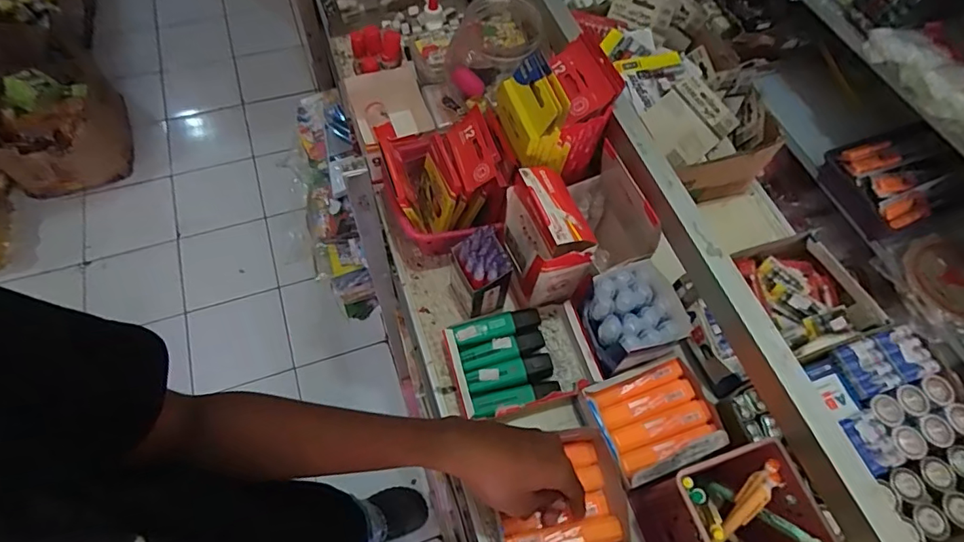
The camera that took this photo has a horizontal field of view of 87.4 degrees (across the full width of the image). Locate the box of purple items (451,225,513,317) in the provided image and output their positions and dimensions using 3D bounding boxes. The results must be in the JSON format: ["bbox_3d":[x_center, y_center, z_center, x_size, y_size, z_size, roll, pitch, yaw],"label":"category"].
[{"bbox_3d":[0.002,0.001,0.561,0.051,0.090,0.061,-20,65,-14],"label":"box of purple items"}]

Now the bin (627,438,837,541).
[{"bbox_3d":[0.211,0.217,0.438,0.100,0.131,0.097,-13,63,-10],"label":"bin"}]

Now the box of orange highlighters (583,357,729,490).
[{"bbox_3d":[0.176,0.153,0.517,0.121,0.045,0.099,-14,63,-11],"label":"box of orange highlighters"}]

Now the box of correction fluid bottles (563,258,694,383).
[{"bbox_3d":[0.152,0.050,0.545,0.089,0.077,0.102,-17,64,-12],"label":"box of correction fluid bottles"}]

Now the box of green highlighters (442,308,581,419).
[{"bbox_3d":[0.024,0.102,0.557,0.109,0.031,0.108,-14,63,-11],"label":"box of green highlighters"}]

